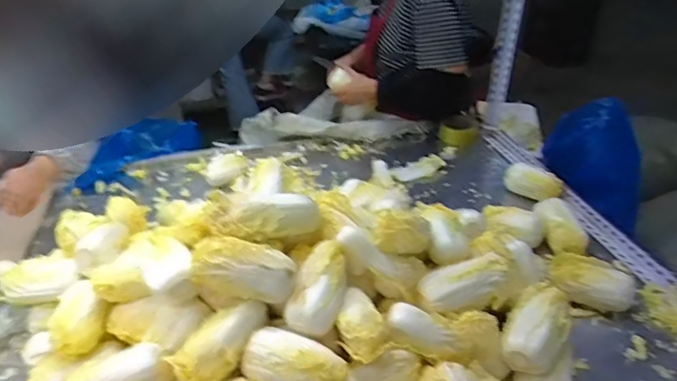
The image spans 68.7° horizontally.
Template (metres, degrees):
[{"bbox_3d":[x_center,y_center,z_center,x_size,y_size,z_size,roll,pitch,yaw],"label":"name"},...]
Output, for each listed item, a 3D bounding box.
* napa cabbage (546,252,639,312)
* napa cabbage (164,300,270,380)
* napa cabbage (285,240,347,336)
[{"bbox_3d":[0.475,0.165,0.930,0.150,0.064,0.094,16,37,25],"label":"napa cabbage"},{"bbox_3d":[-0.158,0.214,0.698,0.066,0.085,0.146,-32,11,48],"label":"napa cabbage"},{"bbox_3d":[-0.029,0.141,0.730,0.072,0.060,0.134,7,34,12],"label":"napa cabbage"}]

